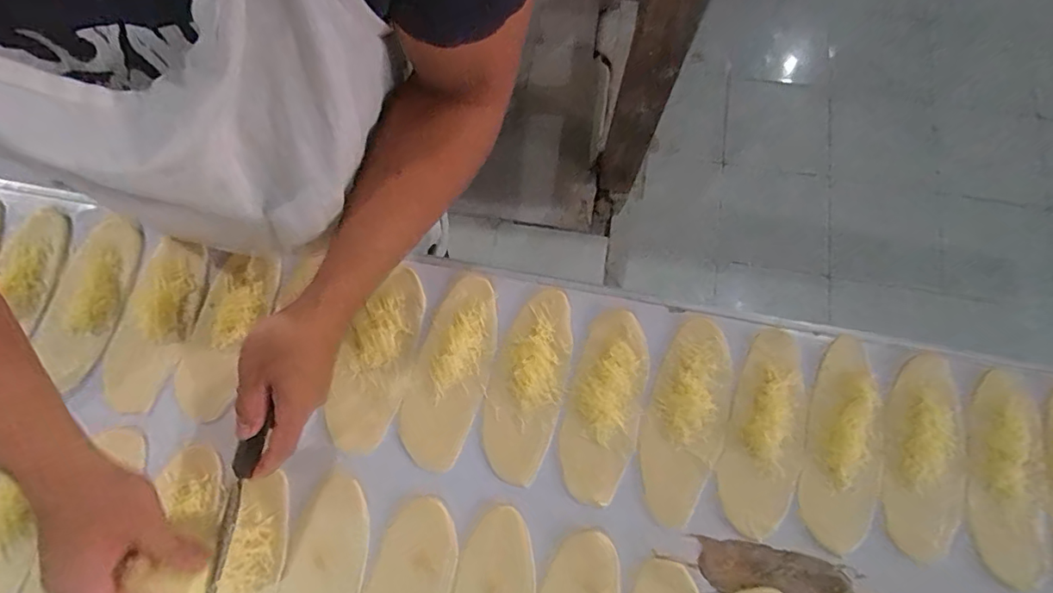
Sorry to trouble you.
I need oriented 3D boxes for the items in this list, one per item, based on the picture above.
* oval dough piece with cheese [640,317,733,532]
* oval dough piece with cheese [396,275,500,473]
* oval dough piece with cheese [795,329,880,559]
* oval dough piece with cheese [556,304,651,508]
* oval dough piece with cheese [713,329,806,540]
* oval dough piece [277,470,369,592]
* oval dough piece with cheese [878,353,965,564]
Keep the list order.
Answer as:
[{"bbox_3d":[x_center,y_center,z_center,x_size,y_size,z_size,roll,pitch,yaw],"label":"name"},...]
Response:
[{"bbox_3d":[0.153,0.117,0.486,0.076,0.017,0.191,14,73,5],"label":"oval dough piece with cheese"},{"bbox_3d":[-0.074,0.072,0.498,0.074,0.020,0.183,19,74,7],"label":"oval dough piece with cheese"},{"bbox_3d":[0.297,0.136,0.474,0.069,0.020,0.189,11,73,5],"label":"oval dough piece with cheese"},{"bbox_3d":[0.074,0.102,0.483,0.072,0.008,0.178,12,73,5],"label":"oval dough piece with cheese"},{"bbox_3d":[0.228,0.127,0.480,0.072,0.021,0.187,17,74,6],"label":"oval dough piece with cheese"},{"bbox_3d":[-0.187,0.264,0.454,0.070,0.009,0.190,11,73,4],"label":"oval dough piece"},{"bbox_3d":[0.376,0.147,0.475,0.074,0.012,0.184,6,73,3],"label":"oval dough piece with cheese"}]

